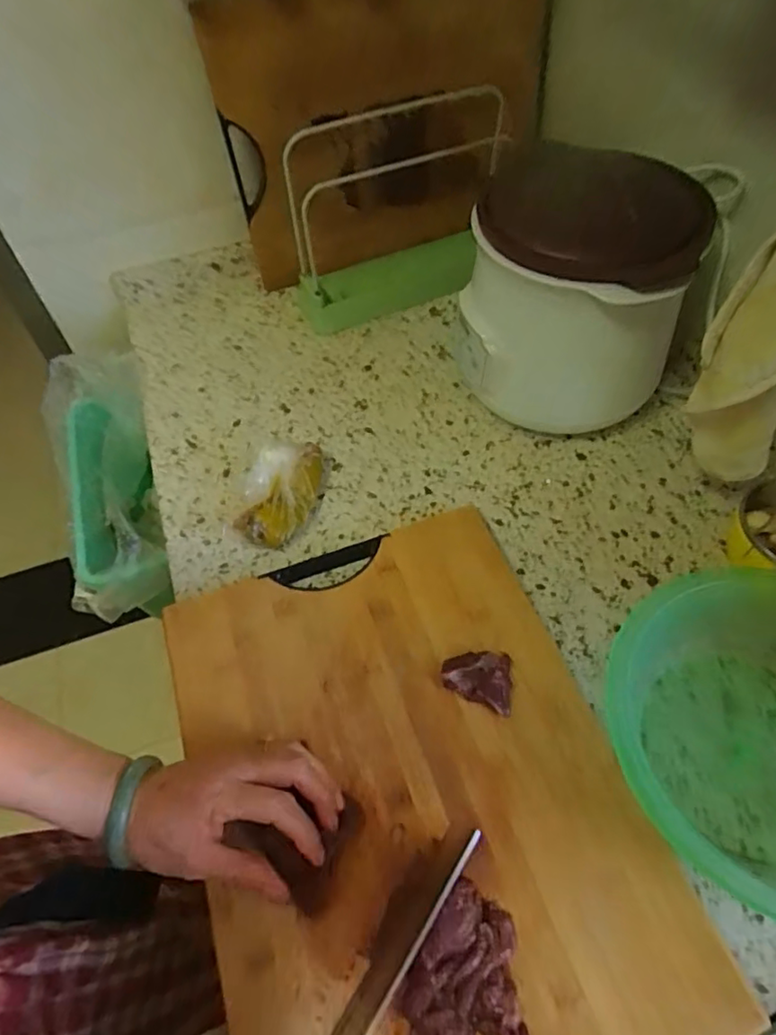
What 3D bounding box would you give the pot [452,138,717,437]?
[{"bbox_3d":[0.166,-0.203,0.585,0.190,0.213,0.179,7,56,8],"label":"pot"}]

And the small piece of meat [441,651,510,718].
[{"bbox_3d":[0.067,0.121,0.450,0.051,0.018,0.043,6,55,7],"label":"small piece of meat"}]

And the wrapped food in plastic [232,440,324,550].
[{"bbox_3d":[-0.105,-0.027,0.582,0.065,0.043,0.115,9,56,9],"label":"wrapped food in plastic"}]

